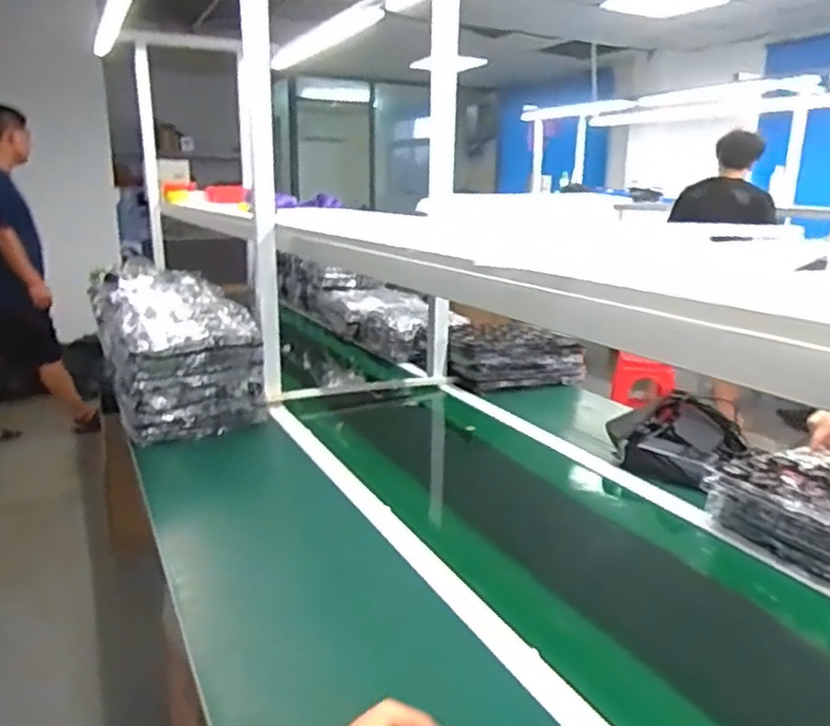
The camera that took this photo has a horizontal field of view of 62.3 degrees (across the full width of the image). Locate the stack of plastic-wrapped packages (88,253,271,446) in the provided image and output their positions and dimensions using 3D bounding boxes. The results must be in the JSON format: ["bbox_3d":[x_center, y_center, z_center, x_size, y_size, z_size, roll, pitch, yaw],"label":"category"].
[{"bbox_3d":[-0.552,-0.043,1.595,0.273,0.224,0.653,-7,17,-25],"label":"stack of plastic-wrapped packages"}]

